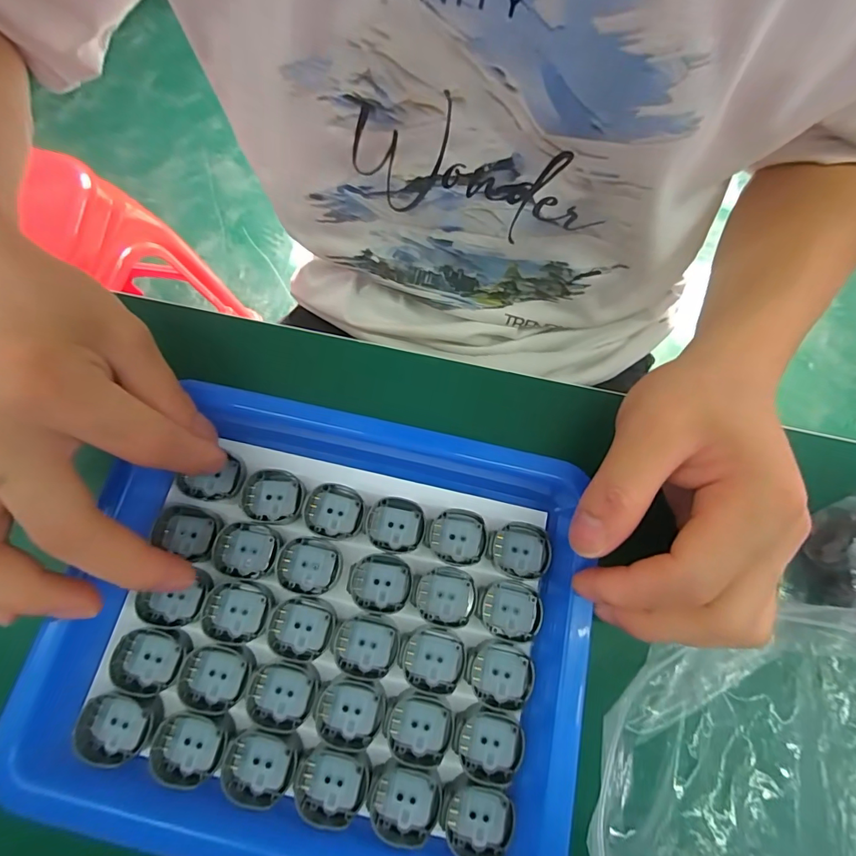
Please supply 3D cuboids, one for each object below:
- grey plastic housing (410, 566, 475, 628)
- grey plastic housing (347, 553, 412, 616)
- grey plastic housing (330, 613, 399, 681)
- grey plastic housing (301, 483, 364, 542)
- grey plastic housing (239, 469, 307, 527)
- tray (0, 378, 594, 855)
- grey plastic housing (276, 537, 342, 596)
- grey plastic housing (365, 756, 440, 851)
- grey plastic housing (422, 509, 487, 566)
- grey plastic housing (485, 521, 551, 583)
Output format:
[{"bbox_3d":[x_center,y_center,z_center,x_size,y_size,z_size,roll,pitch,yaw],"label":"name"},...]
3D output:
[{"bbox_3d":[0.007,0.075,0.199,0.028,0.004,0.024,14,74,3],"label":"grey plastic housing"},{"bbox_3d":[-0.022,0.070,0.199,0.028,0.004,0.025,11,74,3],"label":"grey plastic housing"},{"bbox_3d":[-0.027,0.094,0.191,0.028,0.004,0.025,11,74,3],"label":"grey plastic housing"},{"bbox_3d":[-0.045,0.039,0.208,0.028,0.004,0.025,11,74,3],"label":"grey plastic housing"},{"bbox_3d":[-0.073,0.032,0.210,0.028,0.004,0.025,7,73,1],"label":"grey plastic housing"},{"bbox_3d":[-0.045,0.082,0.193,0.209,0.026,0.184,11,74,2],"label":"tray"},{"bbox_3d":[-0.054,0.063,0.201,0.028,0.004,0.024,9,74,2],"label":"grey plastic housing"},{"bbox_3d":[-0.010,0.148,0.174,0.028,0.004,0.026,12,74,3],"label":"grey plastic housing"},{"bbox_3d":[0.013,0.050,0.206,0.028,0.004,0.025,14,74,3],"label":"grey plastic housing"},{"bbox_3d":[0.042,0.056,0.204,0.028,0.004,0.025,14,74,3],"label":"grey plastic housing"}]

